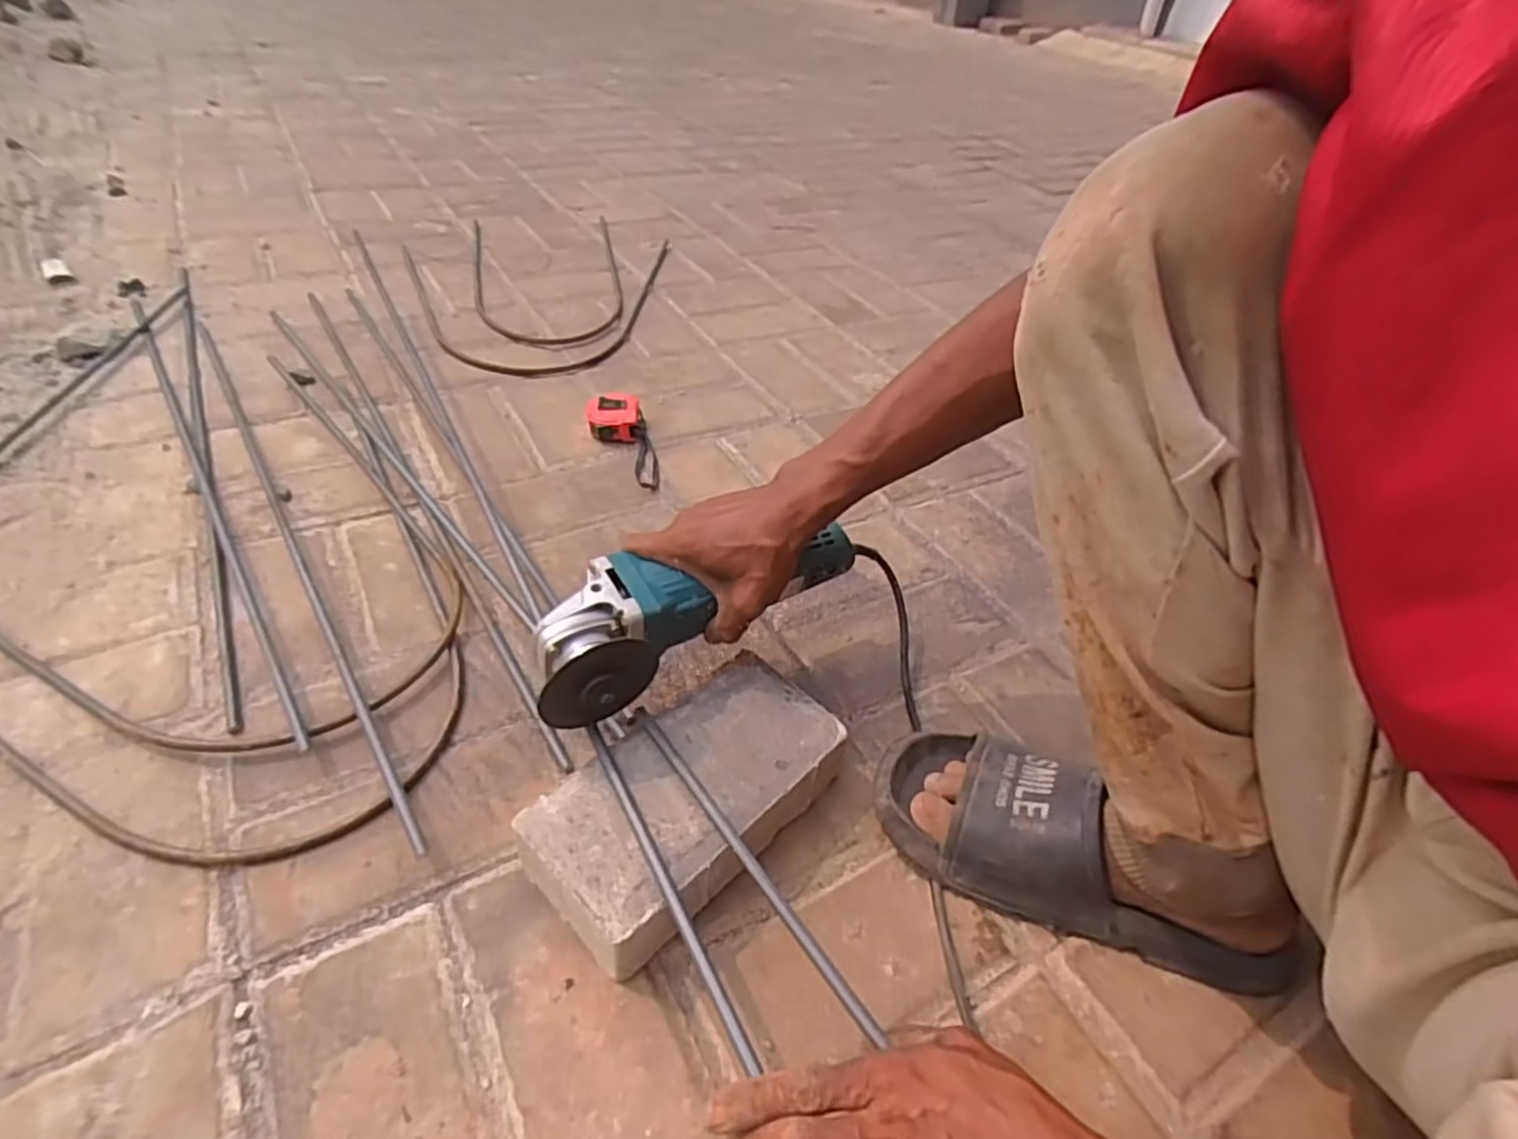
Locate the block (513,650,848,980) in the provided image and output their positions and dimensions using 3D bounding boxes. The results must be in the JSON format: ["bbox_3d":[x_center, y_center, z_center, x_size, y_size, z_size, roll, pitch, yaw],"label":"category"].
[{"bbox_3d":[-0.042,0.155,0.503,0.112,0.065,0.206,35,48,27],"label":"block"}]

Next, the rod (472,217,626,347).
[{"bbox_3d":[-0.332,-0.475,1.206,0.230,0.010,0.505,-7,44,-16],"label":"rod"}]

